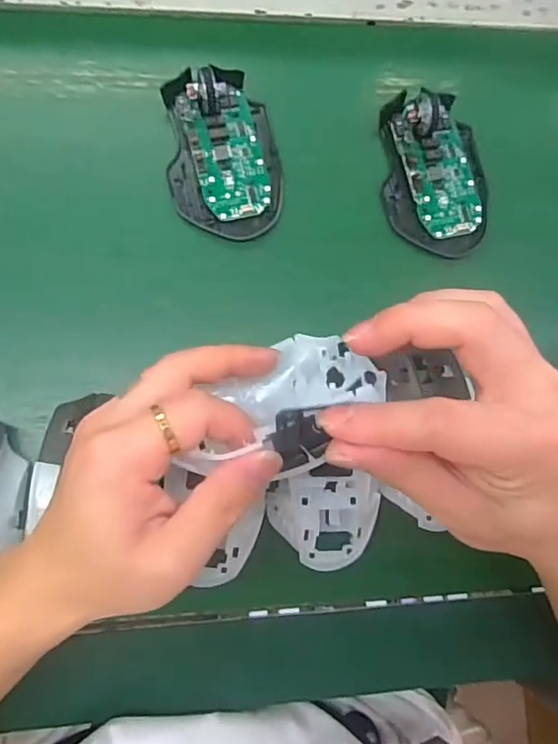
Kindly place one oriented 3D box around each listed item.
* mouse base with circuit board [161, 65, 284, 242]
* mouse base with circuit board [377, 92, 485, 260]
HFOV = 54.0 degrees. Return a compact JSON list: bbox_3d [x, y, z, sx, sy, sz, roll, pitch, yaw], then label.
[{"bbox_3d":[-0.037,-0.147,0.362,0.072,0.027,0.113,-11,85,-8],"label":"mouse base with circuit board"},{"bbox_3d":[0.111,-0.138,0.383,0.073,0.024,0.113,-2,83,-7],"label":"mouse base with circuit board"}]

